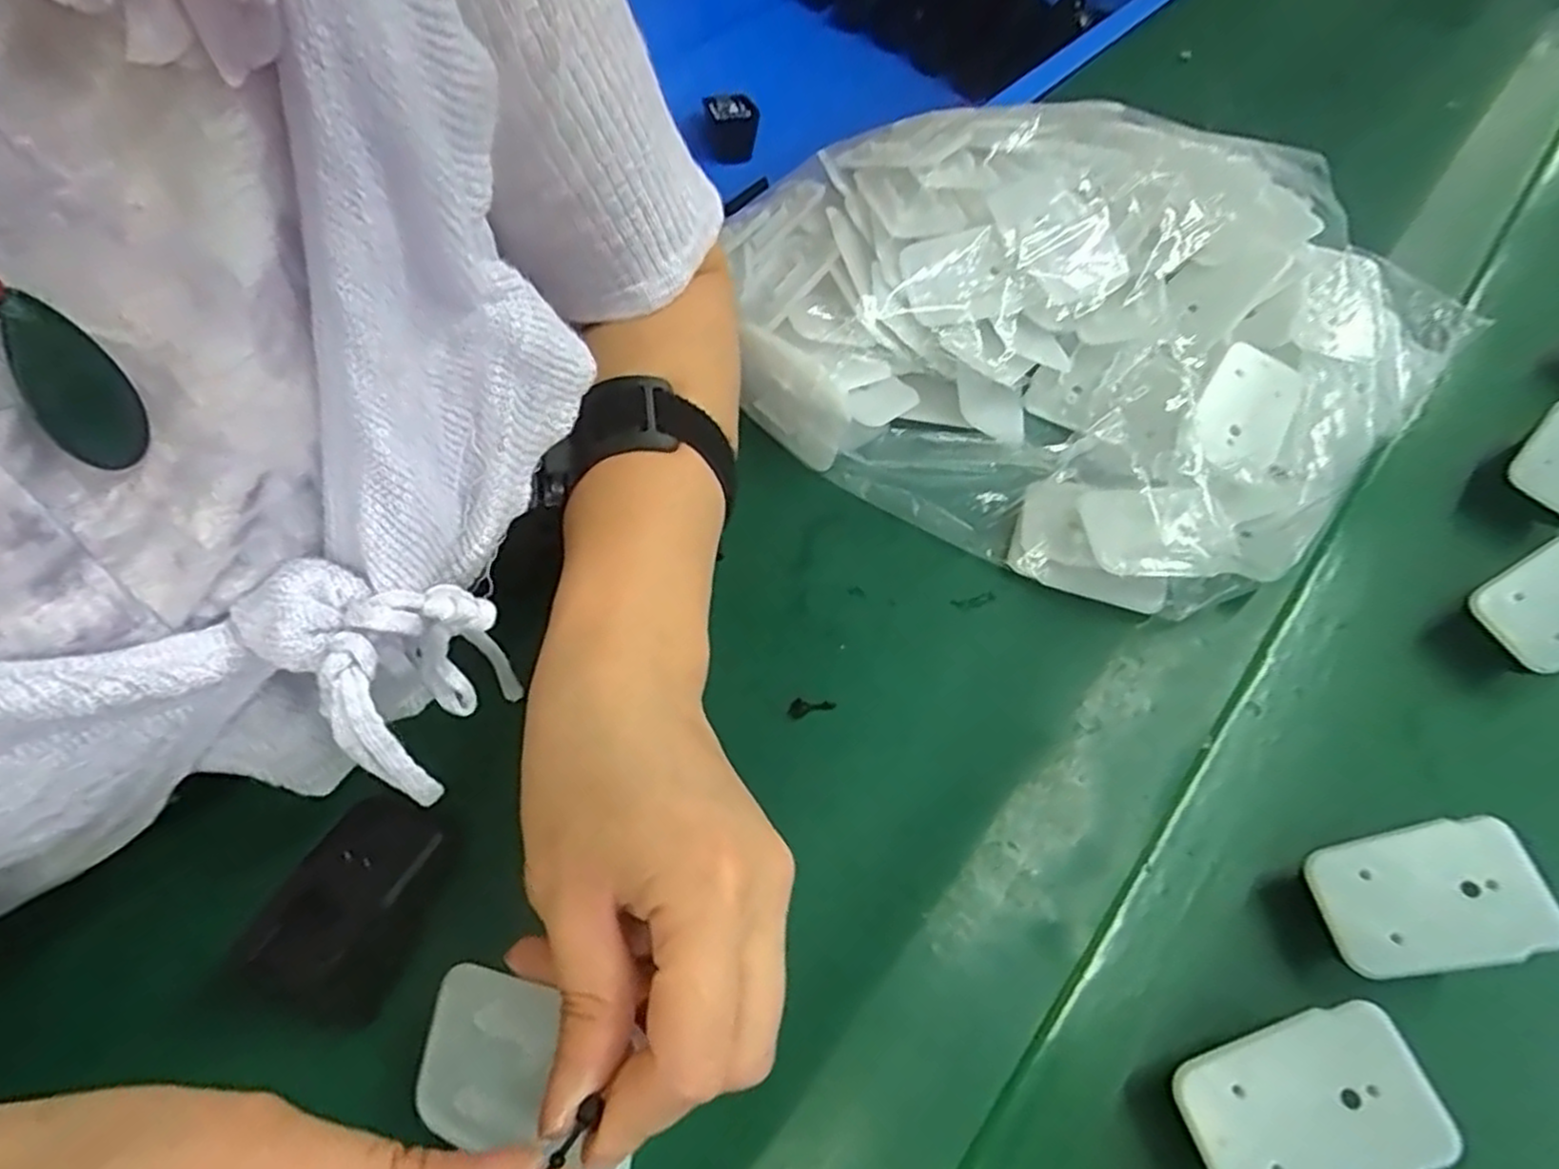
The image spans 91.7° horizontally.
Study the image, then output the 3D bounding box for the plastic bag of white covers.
[{"bbox_3d":[0.137,-0.135,0.375,0.333,0.086,0.247,29,63,13],"label":"plastic bag of white covers"}]

